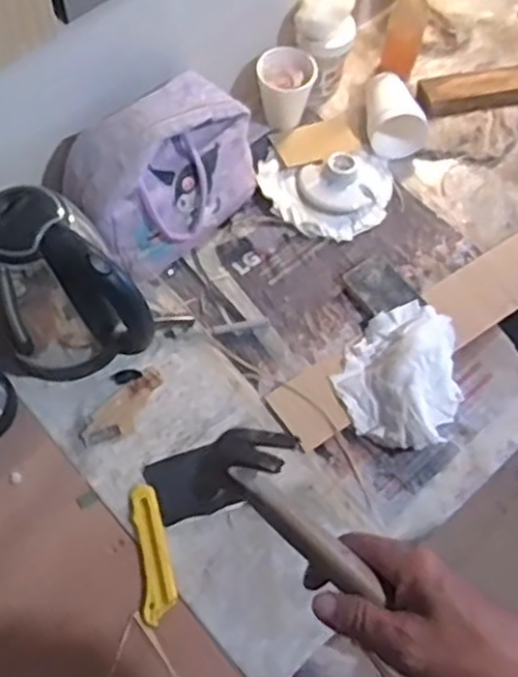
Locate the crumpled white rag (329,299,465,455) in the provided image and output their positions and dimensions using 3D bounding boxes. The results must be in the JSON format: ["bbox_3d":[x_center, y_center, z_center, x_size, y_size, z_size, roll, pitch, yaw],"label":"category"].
[{"bbox_3d":[0.168,0.038,0.863,0.140,0.052,0.168,27,67,11],"label":"crumpled white rag"}]

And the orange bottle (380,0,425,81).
[{"bbox_3d":[0.200,-0.430,1.020,0.052,0.185,0.051,11,64,4],"label":"orange bottle"}]

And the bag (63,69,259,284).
[{"bbox_3d":[-0.100,-0.198,0.899,0.246,0.169,0.119,-37,70,-17],"label":"bag"}]

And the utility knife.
[{"bbox_3d":[-0.110,0.224,0.796,0.035,0.016,0.140,-9,65,-6],"label":"utility knife"}]

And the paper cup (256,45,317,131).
[{"bbox_3d":[0.036,-0.333,1.005,0.073,0.089,0.075,1,64,-1],"label":"paper cup"}]

